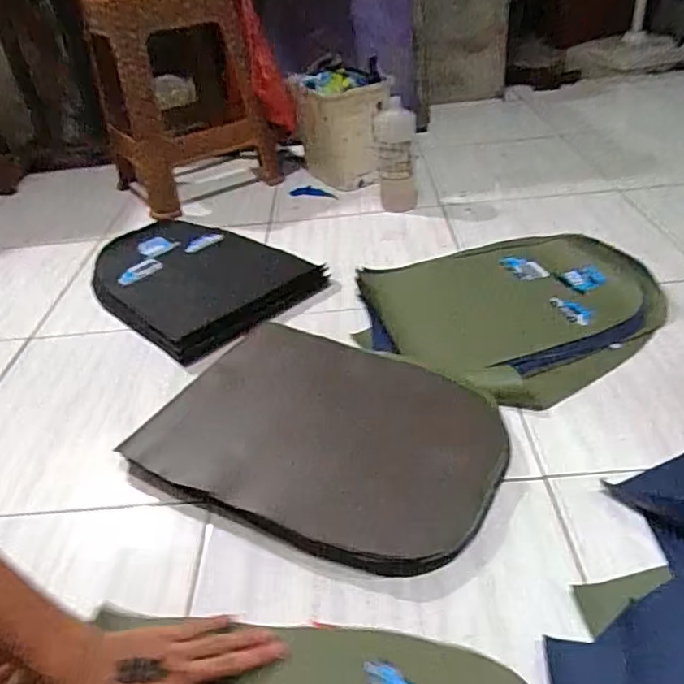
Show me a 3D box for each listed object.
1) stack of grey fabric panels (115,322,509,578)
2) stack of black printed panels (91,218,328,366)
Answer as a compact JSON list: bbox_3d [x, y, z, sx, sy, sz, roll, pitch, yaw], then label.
[{"bbox_3d":[-0.022,0.109,0.733,0.434,0.044,0.312,13,40,26],"label":"stack of grey fabric panels"},{"bbox_3d":[-0.287,-0.133,1.110,0.334,0.035,0.479,-33,43,-31],"label":"stack of black printed panels"}]

